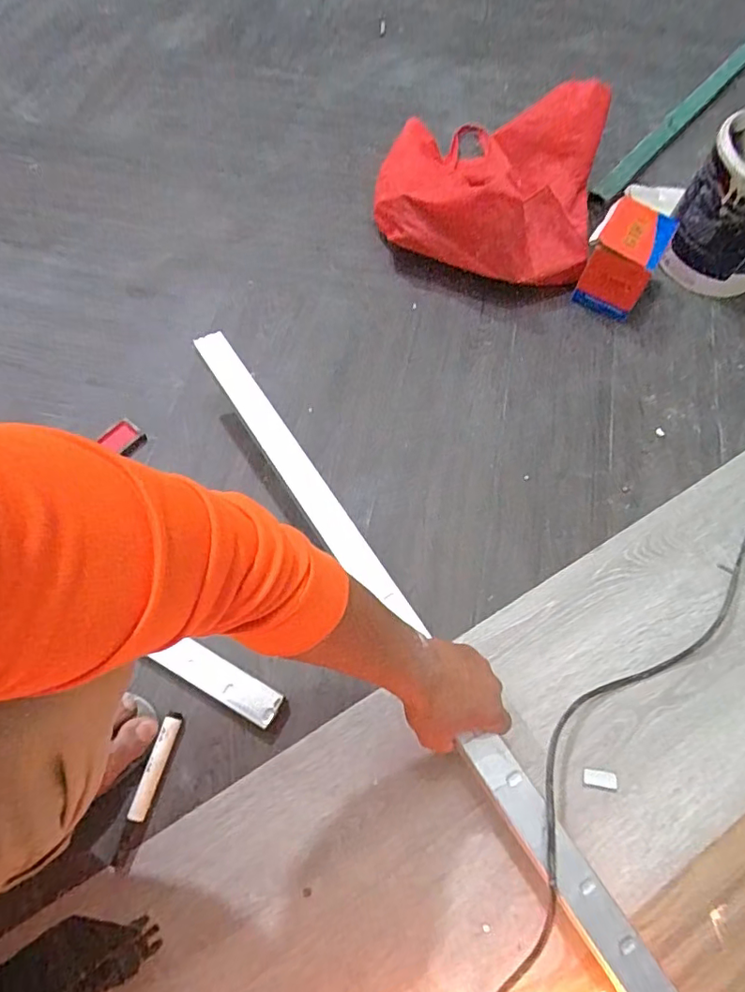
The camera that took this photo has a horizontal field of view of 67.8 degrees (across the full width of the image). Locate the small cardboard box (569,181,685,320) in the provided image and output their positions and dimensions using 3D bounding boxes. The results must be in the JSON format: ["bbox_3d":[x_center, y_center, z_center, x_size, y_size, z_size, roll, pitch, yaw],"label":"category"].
[{"bbox_3d":[0.379,-0.365,0.837,0.101,0.131,0.129,27,66,12],"label":"small cardboard box"}]

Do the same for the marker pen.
[{"bbox_3d":[-0.228,0.297,0.561,0.019,0.013,0.143,13,64,6],"label":"marker pen"}]

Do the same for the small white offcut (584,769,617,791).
[{"bbox_3d":[0.240,0.299,0.584,0.033,0.004,0.017,8,64,3],"label":"small white offcut"}]

